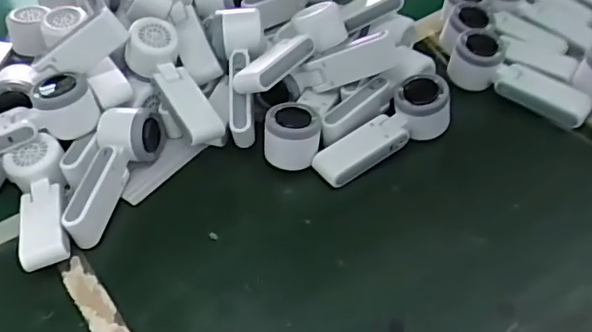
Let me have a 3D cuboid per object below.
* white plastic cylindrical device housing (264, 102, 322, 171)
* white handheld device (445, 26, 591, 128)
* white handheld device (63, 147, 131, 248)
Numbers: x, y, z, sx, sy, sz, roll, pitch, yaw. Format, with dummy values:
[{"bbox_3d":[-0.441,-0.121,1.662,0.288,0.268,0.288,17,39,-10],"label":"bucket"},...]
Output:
[{"bbox_3d":[-0.004,-0.030,0.616,0.059,0.057,0.051,-5,43,0],"label":"white plastic cylindrical device housing"},{"bbox_3d":[0.261,-0.101,0.681,0.169,0.057,0.064,34,54,15],"label":"white handheld device"},{"bbox_3d":[-0.196,0.030,0.572,0.020,0.047,0.102,6,44,11],"label":"white handheld device"}]

